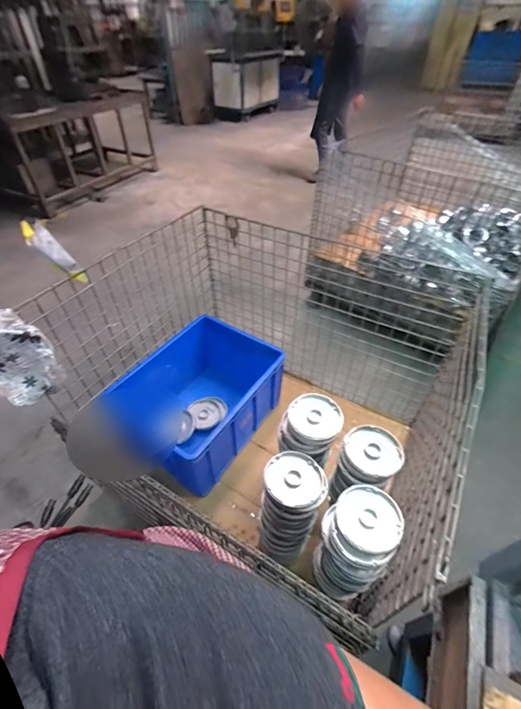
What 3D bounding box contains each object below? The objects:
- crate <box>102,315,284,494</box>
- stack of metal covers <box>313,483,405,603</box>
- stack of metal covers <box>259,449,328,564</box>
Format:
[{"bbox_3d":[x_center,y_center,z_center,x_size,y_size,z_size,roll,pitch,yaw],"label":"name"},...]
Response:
[{"bbox_3d":[-0.230,0.179,1.291,0.422,0.310,0.527,26,51,23],"label":"crate"},{"bbox_3d":[0.226,0.499,0.876,0.155,0.364,0.186,22,50,20],"label":"stack of metal covers"},{"bbox_3d":[0.083,0.427,0.944,0.147,0.375,0.150,21,50,19],"label":"stack of metal covers"}]

